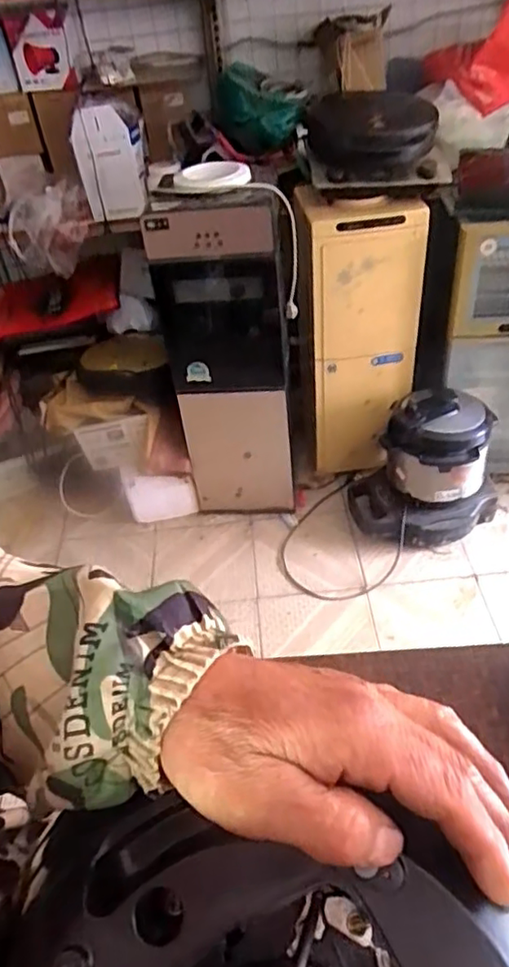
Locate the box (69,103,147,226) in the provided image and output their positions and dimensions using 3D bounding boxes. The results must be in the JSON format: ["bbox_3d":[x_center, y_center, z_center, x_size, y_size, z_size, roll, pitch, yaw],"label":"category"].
[{"bbox_3d":[-0.359,-0.810,1.585,0.174,0.258,0.091,-14,44,-7],"label":"box"}]

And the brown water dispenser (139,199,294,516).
[{"bbox_3d":[-0.076,-0.325,1.680,0.293,0.879,0.336,-9,43,-1],"label":"brown water dispenser"}]

